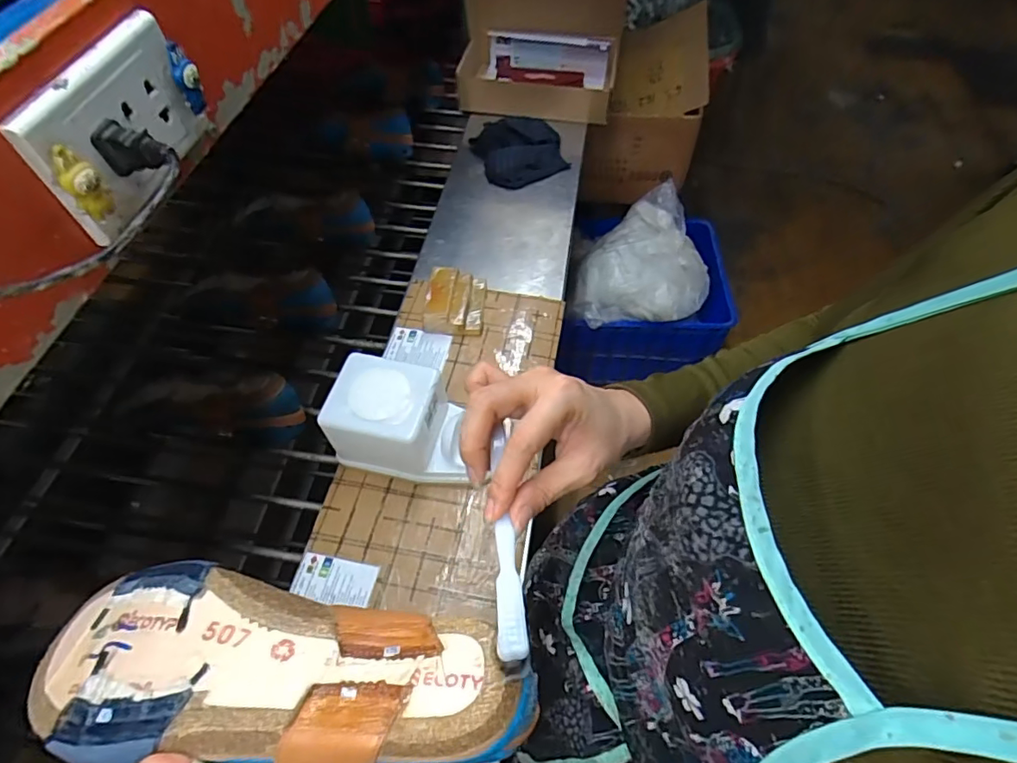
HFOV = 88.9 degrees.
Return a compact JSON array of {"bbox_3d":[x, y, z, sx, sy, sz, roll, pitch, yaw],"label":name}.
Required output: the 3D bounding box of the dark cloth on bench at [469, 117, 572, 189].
[{"bbox_3d":[0.018,-0.435,0.960,0.160,0.030,0.196,-14,57,-9],"label":"dark cloth on bench"}]

